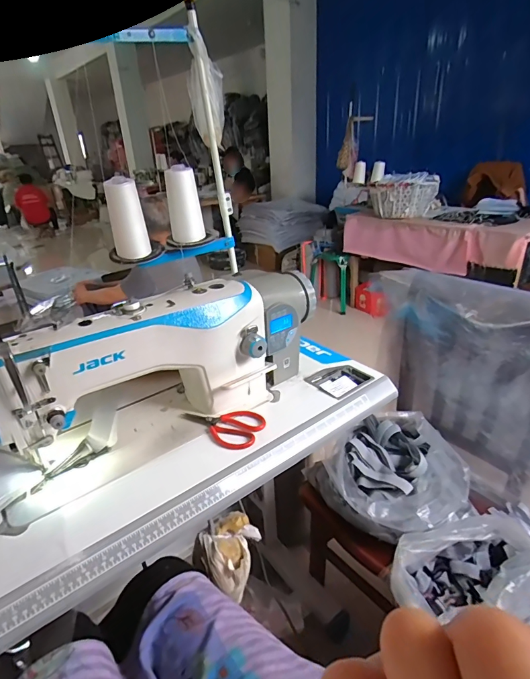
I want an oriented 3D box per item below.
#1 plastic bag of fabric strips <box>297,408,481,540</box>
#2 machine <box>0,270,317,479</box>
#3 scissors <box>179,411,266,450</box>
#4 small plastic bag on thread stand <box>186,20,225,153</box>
[{"bbox_3d":[0.280,0.307,0.879,0.270,0.153,0.290,-11,28,-16],"label":"plastic bag of fabric strips"},{"bbox_3d":[-0.164,0.030,0.708,0.551,0.233,0.182,-18,30,-28],"label":"machine"},{"bbox_3d":[-0.084,0.153,0.703,0.155,0.014,0.085,10,29,23],"label":"scissors"},{"bbox_3d":[-0.132,-0.535,0.839,0.075,0.194,0.065,0,27,6],"label":"small plastic bag on thread stand"}]

